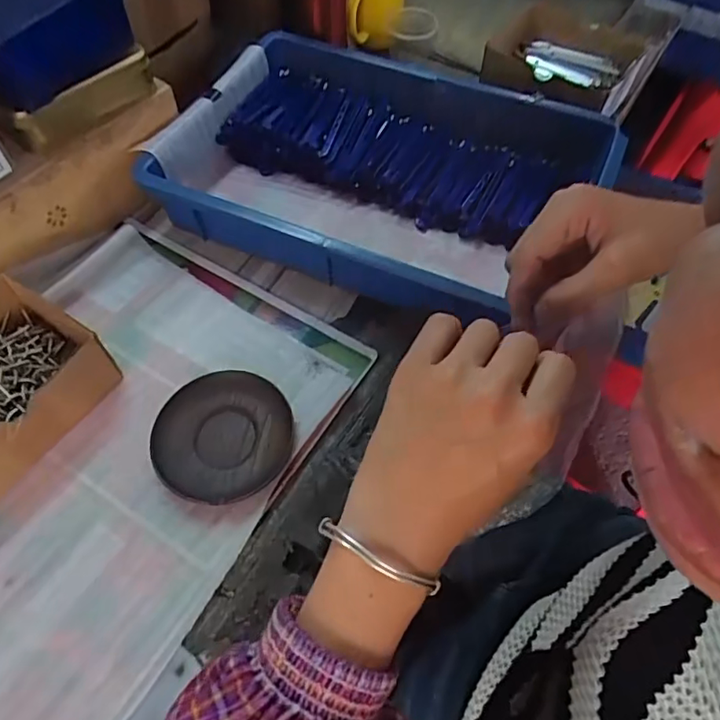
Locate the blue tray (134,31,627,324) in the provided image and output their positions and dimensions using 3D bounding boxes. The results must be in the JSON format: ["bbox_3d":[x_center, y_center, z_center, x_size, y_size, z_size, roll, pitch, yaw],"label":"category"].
[{"bbox_3d":[0.029,-0.187,0.570,0.404,0.111,0.273,21,61,12],"label":"blue tray"}]

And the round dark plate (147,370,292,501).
[{"bbox_3d":[-0.118,0.063,0.465,0.114,0.017,0.111,0,59,0],"label":"round dark plate"}]

